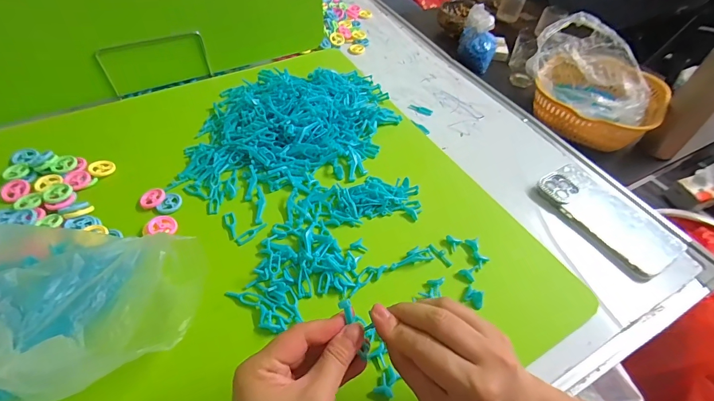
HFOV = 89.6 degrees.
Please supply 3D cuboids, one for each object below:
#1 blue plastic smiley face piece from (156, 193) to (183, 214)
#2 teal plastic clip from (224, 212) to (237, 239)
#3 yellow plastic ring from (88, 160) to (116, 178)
[{"bbox_3d":[-0.227,0.004,0.438,0.025,0.004,0.029,14,49,9],"label":"blue plastic smiley face piece"},{"bbox_3d":[-0.148,0.029,0.425,0.012,0.004,0.037,-18,52,-18],"label":"teal plastic clip"},{"bbox_3d":[-0.327,-0.041,0.462,0.028,0.004,0.027,-29,72,-41],"label":"yellow plastic ring"}]

